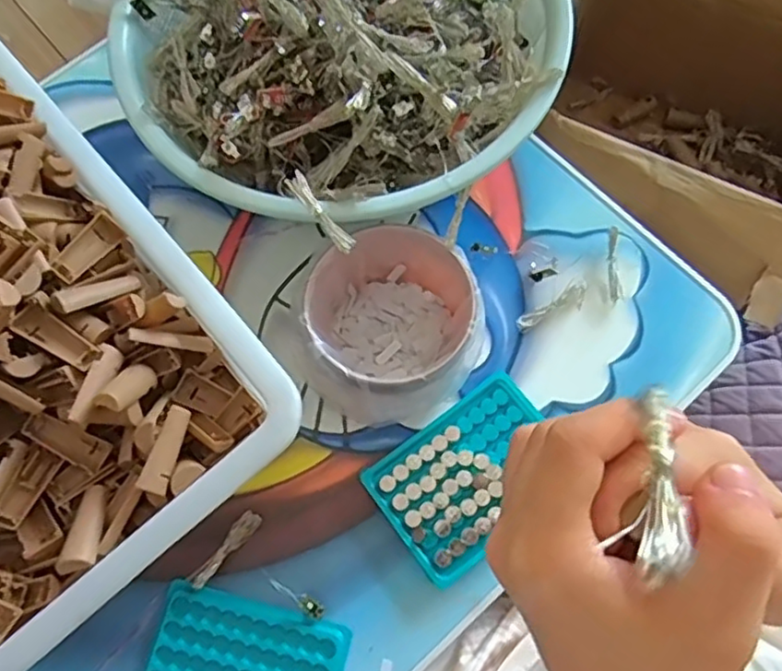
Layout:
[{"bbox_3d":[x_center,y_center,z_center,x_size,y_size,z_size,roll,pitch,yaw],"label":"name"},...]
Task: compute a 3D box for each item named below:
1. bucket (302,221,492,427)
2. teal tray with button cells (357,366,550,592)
[{"bbox_3d":[0.004,-0.009,0.477,0.112,0.089,0.123,-1,69,2],"label":"bucket"},{"bbox_3d":[0.057,0.099,0.473,0.133,0.017,0.096,-36,72,-11],"label":"teal tray with button cells"}]

